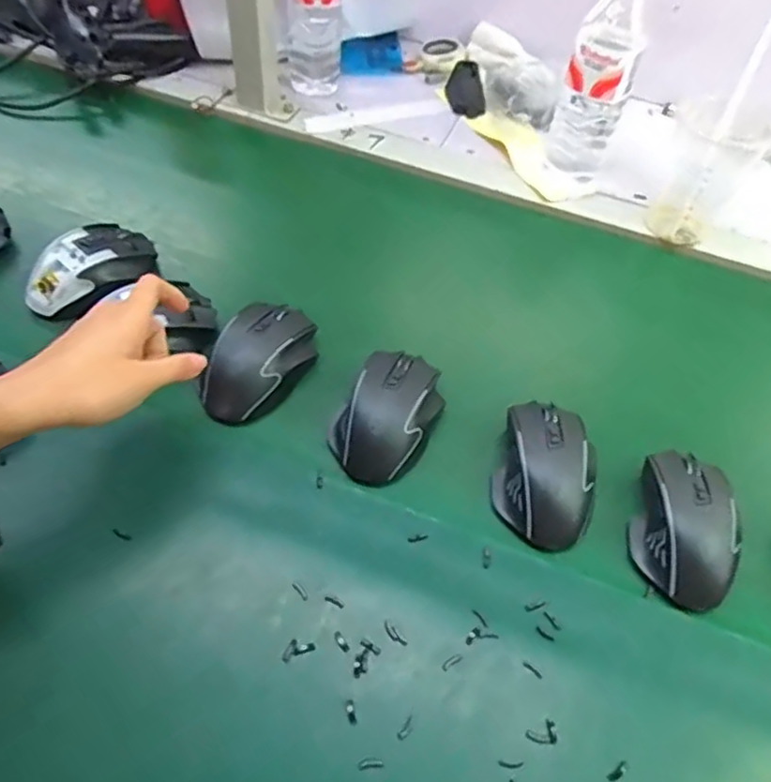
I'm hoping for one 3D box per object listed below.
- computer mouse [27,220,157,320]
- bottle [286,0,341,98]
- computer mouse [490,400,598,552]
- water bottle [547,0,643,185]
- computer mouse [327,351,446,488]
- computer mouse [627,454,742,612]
[{"bbox_3d":[-0.265,-0.106,0.599,0.072,0.052,0.118,38,59,21],"label":"computer mouse"},{"bbox_3d":[-0.082,-0.453,0.751,0.062,0.228,0.075,1,54,-4],"label":"bottle"},{"bbox_3d":[0.121,0.057,0.498,0.071,0.037,0.115,14,54,6],"label":"computer mouse"},{"bbox_3d":[0.210,-0.304,0.661,0.061,0.227,0.056,25,56,14],"label":"water bottle"},{"bbox_3d":[0.002,0.014,0.520,0.078,0.034,0.116,24,55,13],"label":"computer mouse"},{"bbox_3d":[0.217,0.096,0.477,0.066,0.033,0.111,16,54,7],"label":"computer mouse"}]

